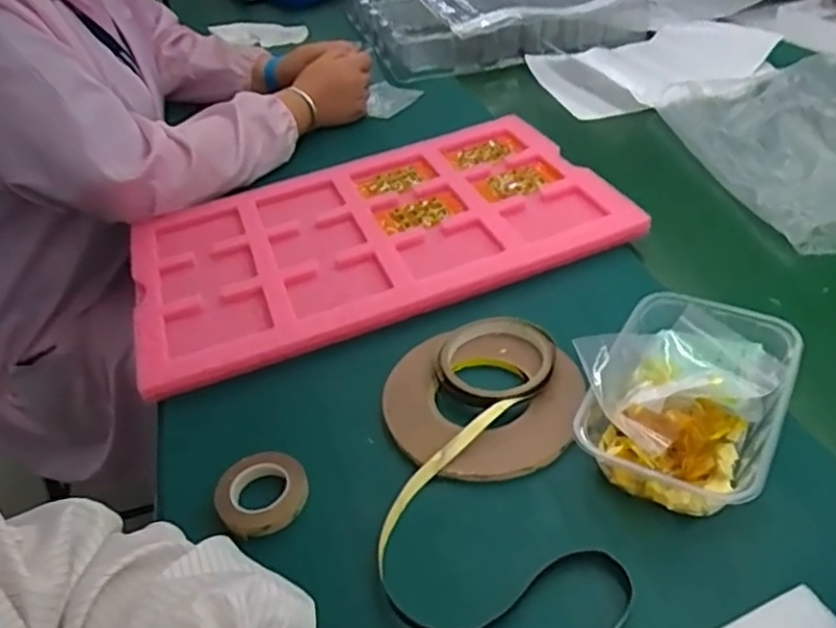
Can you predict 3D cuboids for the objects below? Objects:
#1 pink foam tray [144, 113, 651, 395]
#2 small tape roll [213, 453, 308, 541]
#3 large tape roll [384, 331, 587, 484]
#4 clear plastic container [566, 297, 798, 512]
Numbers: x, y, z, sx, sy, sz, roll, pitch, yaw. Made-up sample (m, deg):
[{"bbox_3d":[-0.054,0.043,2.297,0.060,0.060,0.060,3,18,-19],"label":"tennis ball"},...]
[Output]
[{"bbox_3d":[-0.058,-0.096,0.710,0.492,0.035,0.306,-15,41,-10],"label":"pink foam tray"},{"bbox_3d":[-0.111,0.126,0.468,0.063,0.010,0.062,-4,40,3],"label":"small tape roll"},{"bbox_3d":[0.050,0.068,0.509,0.147,0.018,0.136,-1,40,7],"label":"large tape roll"},{"bbox_3d":[0.186,0.056,0.458,0.132,0.051,0.161,26,50,33],"label":"clear plastic container"}]

